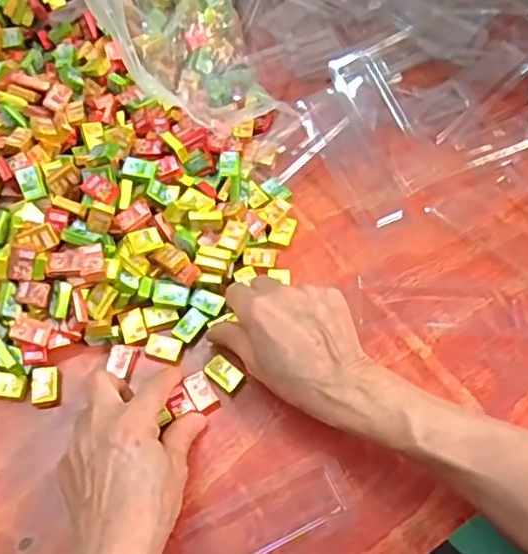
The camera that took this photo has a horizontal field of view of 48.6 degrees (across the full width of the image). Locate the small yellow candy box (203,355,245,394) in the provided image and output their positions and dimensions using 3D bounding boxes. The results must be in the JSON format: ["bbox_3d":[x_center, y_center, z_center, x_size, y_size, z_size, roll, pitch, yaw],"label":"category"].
[{"bbox_3d":[-0.028,0.069,0.419,0.026,0.006,0.017,40,68,20],"label":"small yellow candy box"}]

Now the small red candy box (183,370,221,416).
[{"bbox_3d":[-0.044,0.082,0.412,0.017,0.005,0.030,-27,64,-15],"label":"small red candy box"}]

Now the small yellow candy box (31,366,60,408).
[{"bbox_3d":[-0.154,0.077,0.411,0.019,0.010,0.028,-11,61,-6],"label":"small yellow candy box"}]

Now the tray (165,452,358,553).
[{"bbox_3d":[-0.008,0.160,0.371,0.135,0.010,0.047,-22,63,-12],"label":"tray"}]

